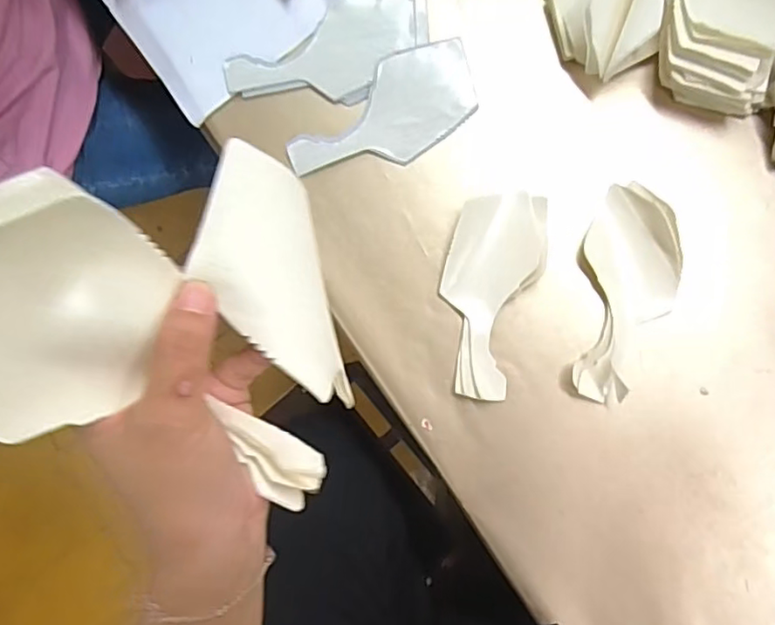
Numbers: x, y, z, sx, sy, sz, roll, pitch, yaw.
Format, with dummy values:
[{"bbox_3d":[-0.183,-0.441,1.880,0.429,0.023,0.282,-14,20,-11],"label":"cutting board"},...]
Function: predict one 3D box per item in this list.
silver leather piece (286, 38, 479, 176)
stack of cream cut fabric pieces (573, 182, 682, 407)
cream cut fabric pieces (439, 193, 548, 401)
[{"bbox_3d":[0.001,-0.176,0.553,0.181,0.009,0.082,-37,84,3],"label":"silver leather piece"},{"bbox_3d":[0.206,-0.016,0.512,0.079,0.028,0.184,4,88,7],"label":"stack of cream cut fabric pieces"},{"bbox_3d":[0.087,-0.018,0.530,0.079,0.014,0.180,15,89,7],"label":"cream cut fabric pieces"}]

